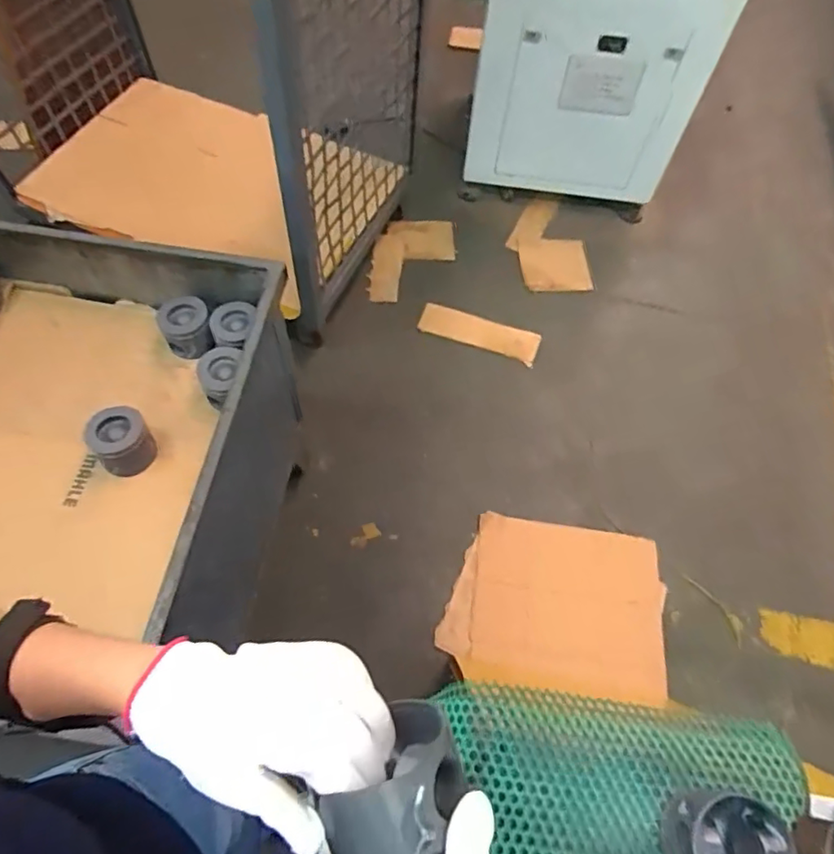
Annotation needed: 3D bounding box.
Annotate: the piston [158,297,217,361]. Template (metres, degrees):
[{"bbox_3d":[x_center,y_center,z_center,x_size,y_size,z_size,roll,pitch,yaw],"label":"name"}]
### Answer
[{"bbox_3d":[-0.416,-0.175,1.034,0.087,0.065,0.093,-18,63,-11],"label":"piston"}]

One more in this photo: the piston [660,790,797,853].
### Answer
[{"bbox_3d":[0.279,0.380,0.520,0.090,0.076,0.091,1,61,-3],"label":"piston"}]

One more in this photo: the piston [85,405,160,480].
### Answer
[{"bbox_3d":[-0.472,0.023,0.921,0.090,0.071,0.089,1,61,-1],"label":"piston"}]

